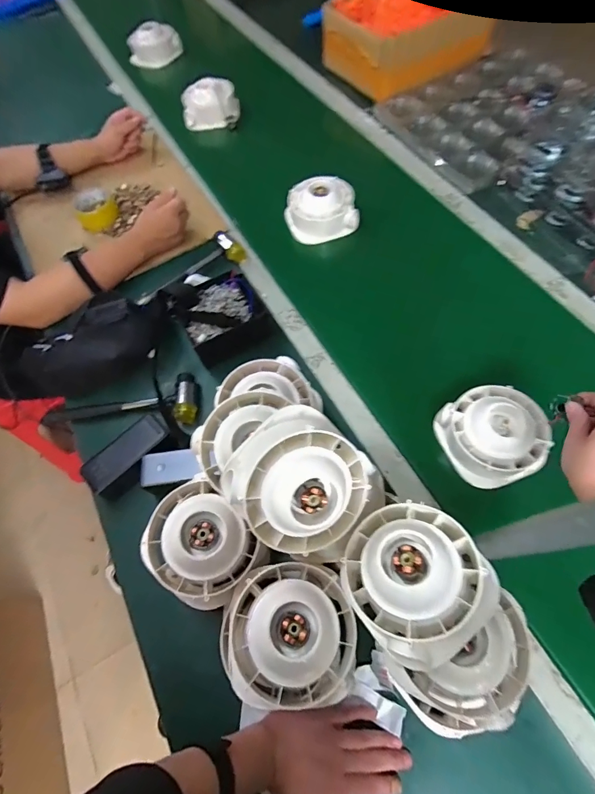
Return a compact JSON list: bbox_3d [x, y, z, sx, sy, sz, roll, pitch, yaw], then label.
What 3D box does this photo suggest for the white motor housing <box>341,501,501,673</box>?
[{"bbox_3d":[0.116,0.182,0.396,0.139,0.067,0.139,-10,55,15],"label":"white motor housing"}]

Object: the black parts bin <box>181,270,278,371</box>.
[{"bbox_3d":[-0.131,-0.136,0.677,0.141,0.058,0.136,-34,65,-11],"label":"black parts bin"}]

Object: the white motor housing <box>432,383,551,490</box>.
[{"bbox_3d":[0.292,0.051,0.566,0.138,0.068,0.136,-2,63,5],"label":"white motor housing"}]

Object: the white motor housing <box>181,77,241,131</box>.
[{"bbox_3d":[-0.225,-0.752,1.003,0.141,0.076,0.086,-12,63,0],"label":"white motor housing"}]

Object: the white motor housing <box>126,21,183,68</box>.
[{"bbox_3d":[-0.437,-1.074,1.192,0.159,0.083,0.062,-23,64,-6],"label":"white motor housing"}]

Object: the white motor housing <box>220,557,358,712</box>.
[{"bbox_3d":[-0.009,0.248,0.418,0.134,0.059,0.129,-2,63,5],"label":"white motor housing"}]

